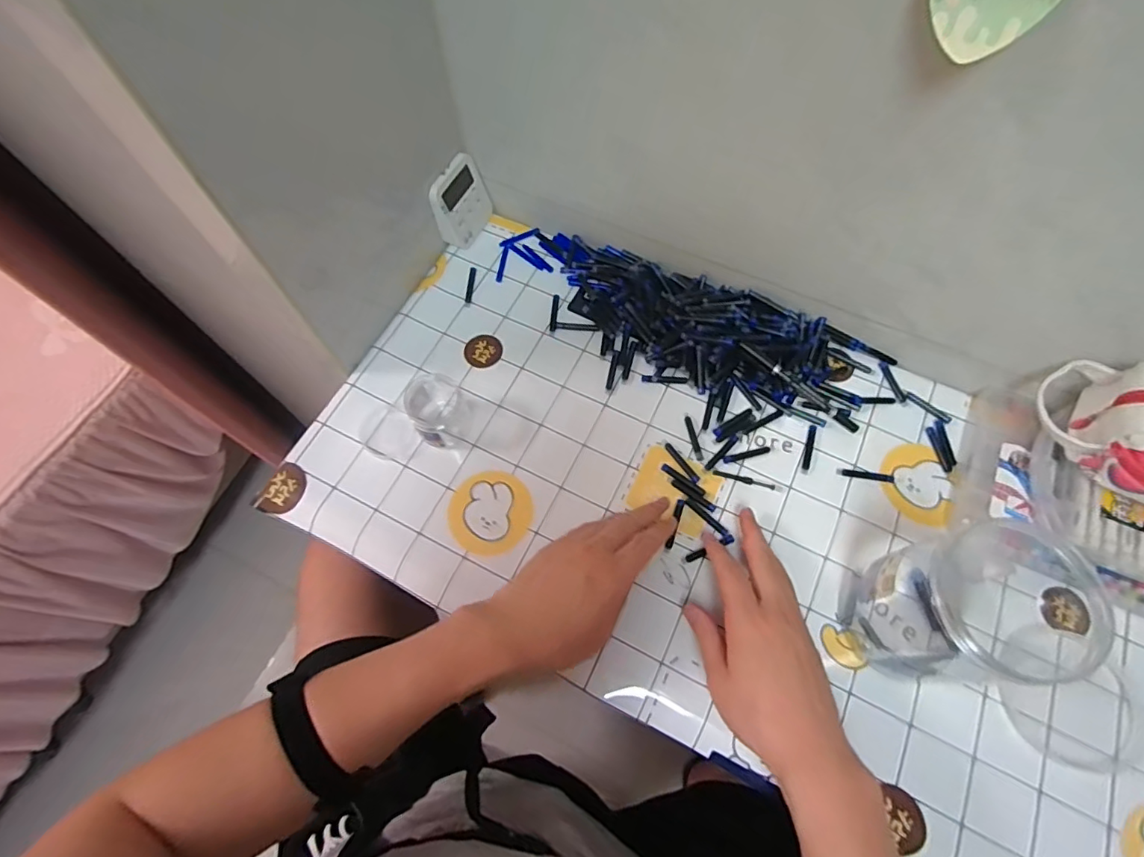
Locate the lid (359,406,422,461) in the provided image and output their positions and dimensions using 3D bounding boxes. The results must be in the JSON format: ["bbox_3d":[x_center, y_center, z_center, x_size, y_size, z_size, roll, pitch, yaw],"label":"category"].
[{"bbox_3d":[-0.177,0.006,0.530,0.049,0.006,0.057,-37,71,-14],"label":"lid"}]

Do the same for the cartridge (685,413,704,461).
[{"bbox_3d":[0.118,0.007,0.532,0.007,0.004,0.050,-11,67,-4],"label":"cartridge"}]

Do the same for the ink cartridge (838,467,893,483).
[{"bbox_3d":[0.276,0.044,0.515,0.052,0.008,0.007,9,67,4],"label":"ink cartridge"}]

